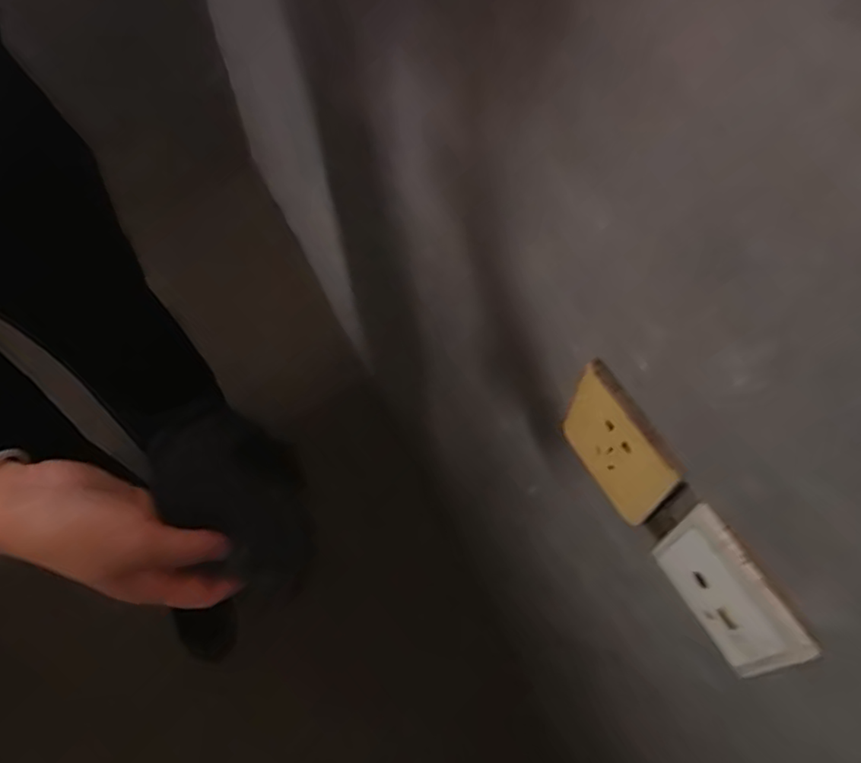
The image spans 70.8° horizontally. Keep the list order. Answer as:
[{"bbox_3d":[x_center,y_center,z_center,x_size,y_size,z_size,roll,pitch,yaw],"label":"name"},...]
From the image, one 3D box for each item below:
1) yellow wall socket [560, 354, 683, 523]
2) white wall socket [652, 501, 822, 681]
[{"bbox_3d":[0.116,0.041,0.383,0.007,0.089,0.087,-24,66,-15],"label":"yellow wall socket"},{"bbox_3d":[0.159,0.116,0.332,0.009,0.076,0.083,-23,65,-15],"label":"white wall socket"}]

